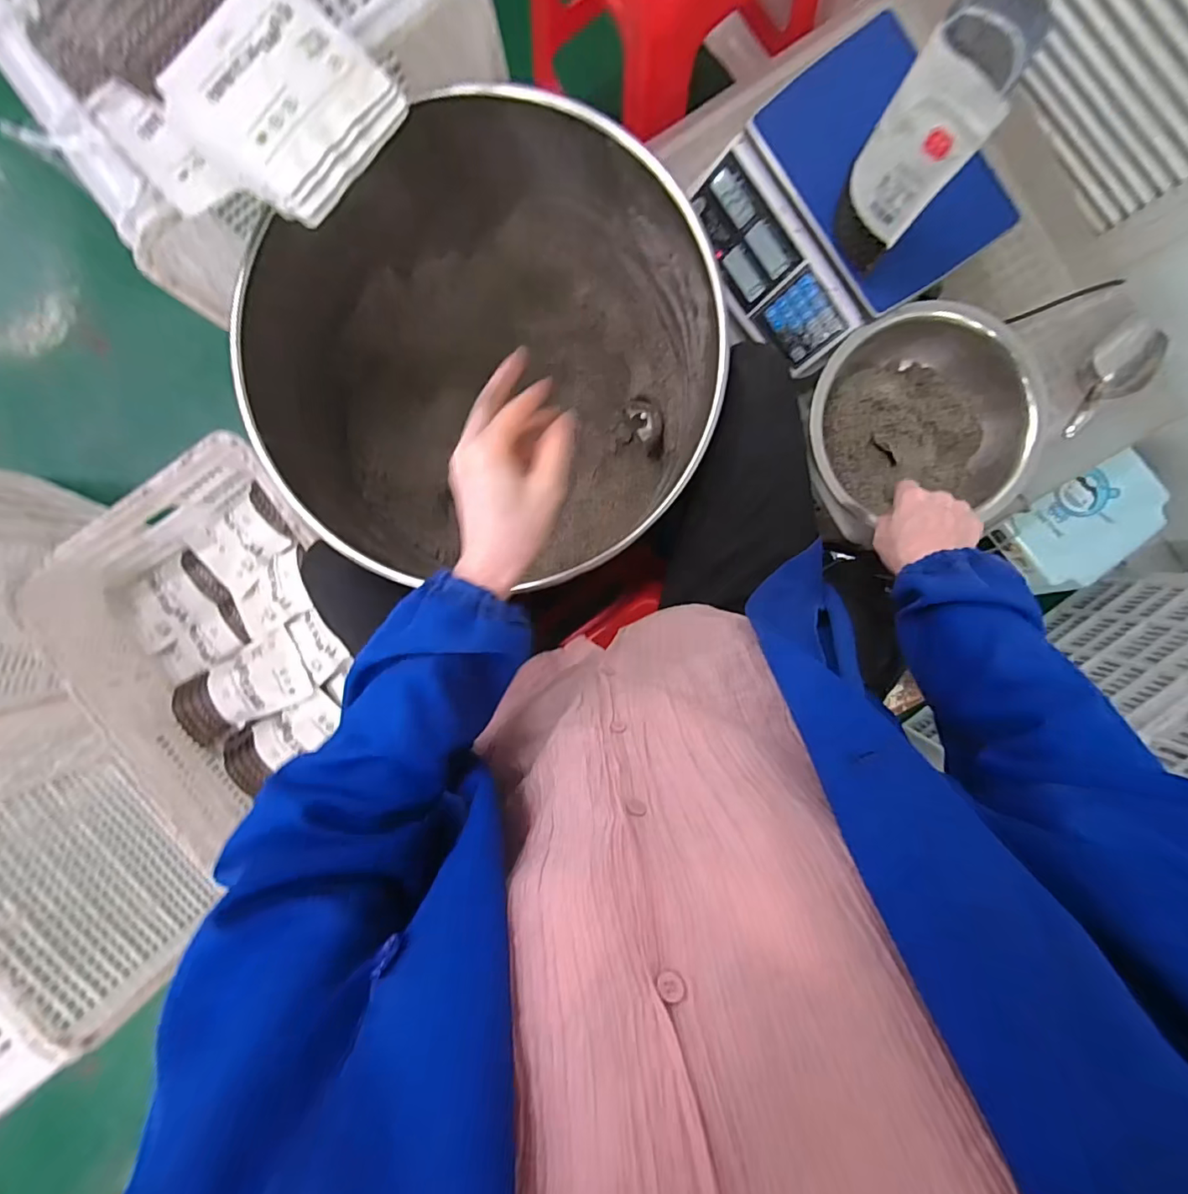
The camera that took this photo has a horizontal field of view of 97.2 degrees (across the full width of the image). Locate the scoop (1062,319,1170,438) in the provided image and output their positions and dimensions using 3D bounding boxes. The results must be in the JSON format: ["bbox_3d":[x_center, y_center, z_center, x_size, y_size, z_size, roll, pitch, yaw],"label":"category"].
[{"bbox_3d":[0.637,-0.264,0.654,0.068,0.052,0.197,43,80,-2],"label":"scoop"}]

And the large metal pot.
[{"bbox_3d":[-0.098,-0.313,0.723,0.499,0.362,0.530,0,94,1],"label":"large metal pot"}]

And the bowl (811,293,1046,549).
[{"bbox_3d":[0.396,-0.212,0.656,0.262,0.101,0.246,0,94,1],"label":"bowl"}]

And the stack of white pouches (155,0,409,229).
[{"bbox_3d":[-0.273,-0.433,0.451,0.174,0.029,0.149,40,94,-2],"label":"stack of white pouches"}]

